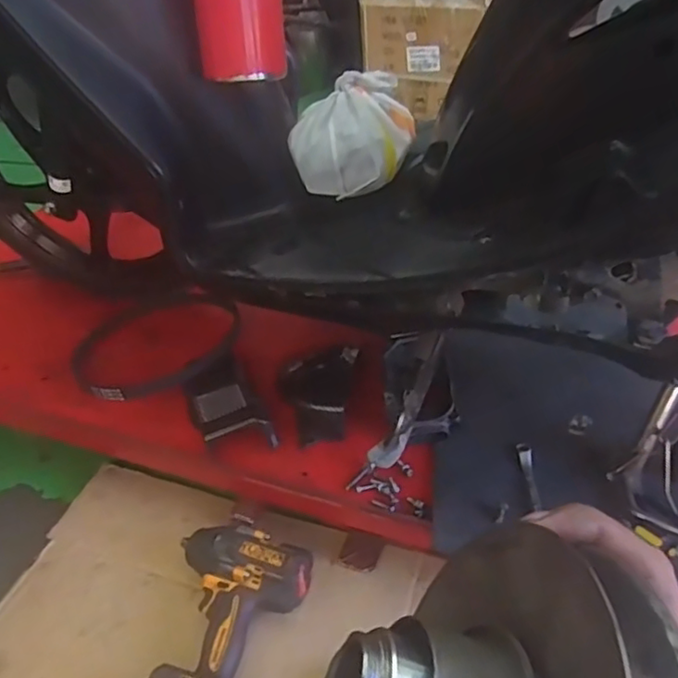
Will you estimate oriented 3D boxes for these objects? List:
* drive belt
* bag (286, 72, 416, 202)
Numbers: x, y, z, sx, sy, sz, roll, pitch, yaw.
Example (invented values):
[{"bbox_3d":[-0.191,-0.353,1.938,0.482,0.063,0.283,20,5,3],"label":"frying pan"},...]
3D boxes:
[{"bbox_3d":[-0.278,-0.005,0.948,0.248,0.033,0.227,-8,39,6],"label":"drive belt"},{"bbox_3d":[0.018,-0.250,0.765,0.146,0.098,0.137,0,39,3],"label":"bag"}]

